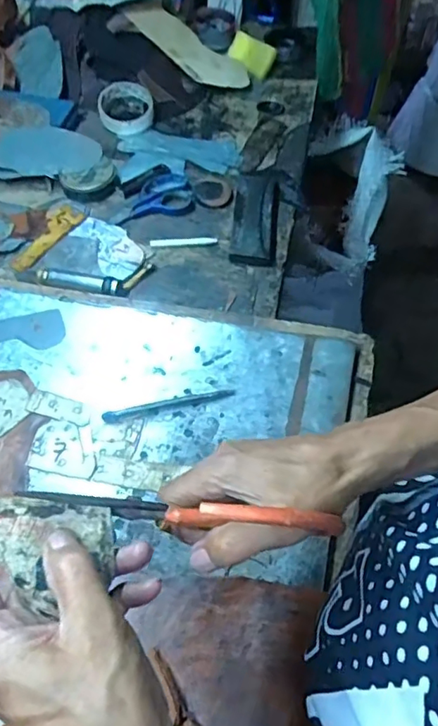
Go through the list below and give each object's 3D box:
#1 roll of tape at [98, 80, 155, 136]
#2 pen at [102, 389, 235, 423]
[{"bbox_3d":[-0.147,-0.401,0.869,0.085,0.022,0.090,1,67,-2],"label":"roll of tape"},{"bbox_3d":[-0.051,0.041,0.555,0.130,0.008,0.012,-11,67,-7],"label":"pen"}]

